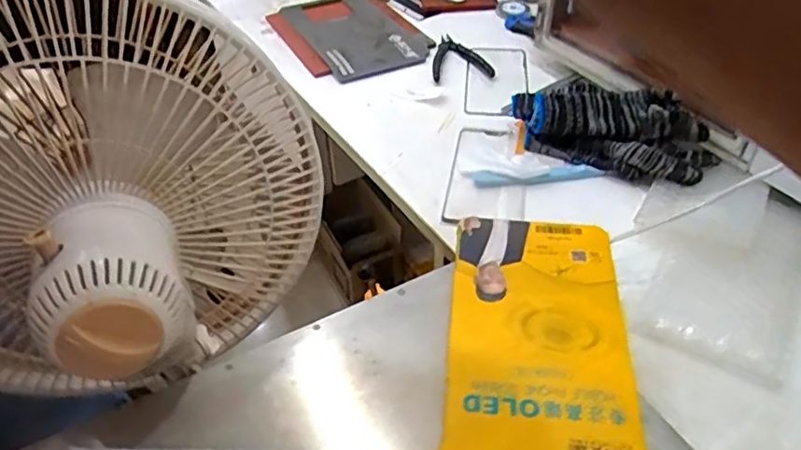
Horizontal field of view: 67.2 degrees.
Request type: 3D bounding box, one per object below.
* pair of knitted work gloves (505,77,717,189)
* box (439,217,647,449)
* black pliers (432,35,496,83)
[{"bbox_3d":[0.207,-0.093,0.599,0.195,0.050,0.082,23,48,24],"label":"pair of knitted work gloves"},{"bbox_3d":[0.083,0.073,0.372,0.104,0.029,0.194,2,42,9],"label":"box"},{"bbox_3d":[0.073,-0.214,0.765,0.074,0.010,0.112,-3,43,-3],"label":"black pliers"}]

